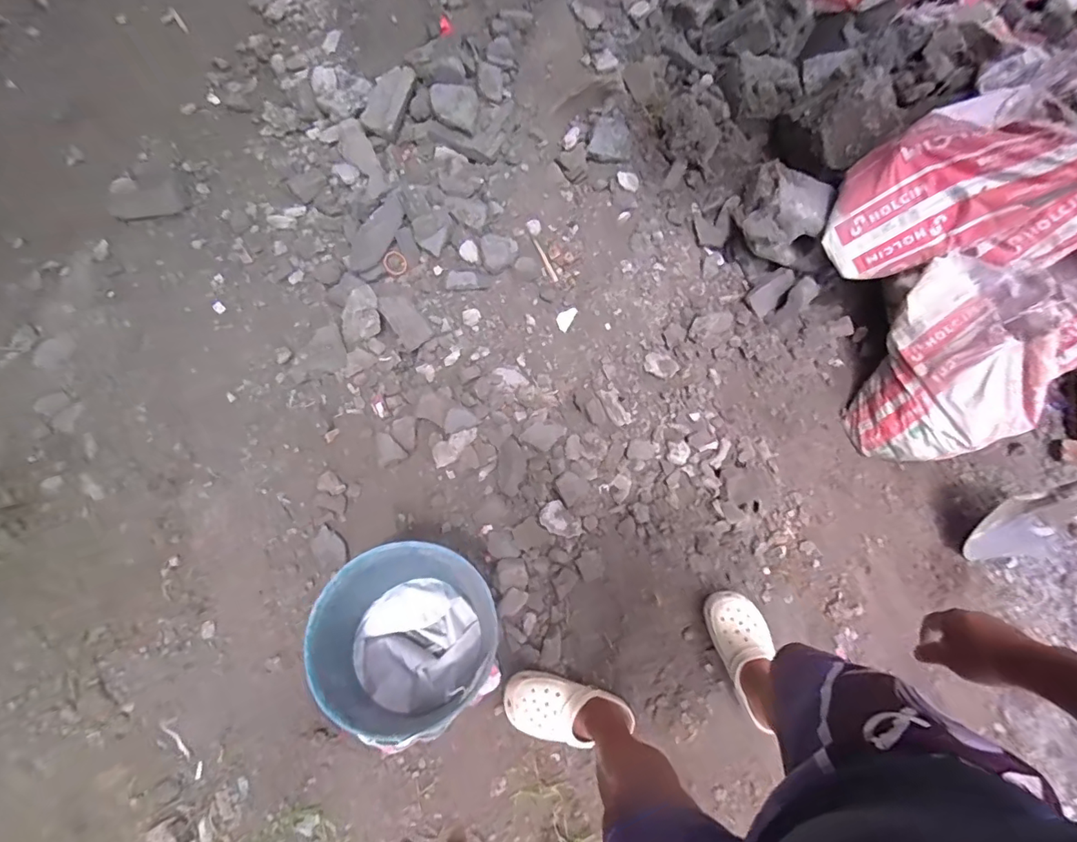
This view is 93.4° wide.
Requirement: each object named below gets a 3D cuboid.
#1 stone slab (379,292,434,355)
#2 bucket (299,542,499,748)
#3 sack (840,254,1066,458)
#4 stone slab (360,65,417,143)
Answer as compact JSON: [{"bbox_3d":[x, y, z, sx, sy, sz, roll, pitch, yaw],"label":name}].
[{"bbox_3d":[-0.330,-0.252,1.263,0.078,0.008,0.141,-34,105,-11],"label":"stone slab"},{"bbox_3d":[-0.242,0.405,0.969,0.321,0.289,0.296,1,75,-5],"label":"bucket"},{"bbox_3d":[1.056,-0.129,1.276,0.339,0.334,0.407,15,74,-1],"label":"sack"},{"bbox_3d":[-0.426,-0.914,1.447,0.101,0.028,0.221,16,74,-1],"label":"stone slab"}]

